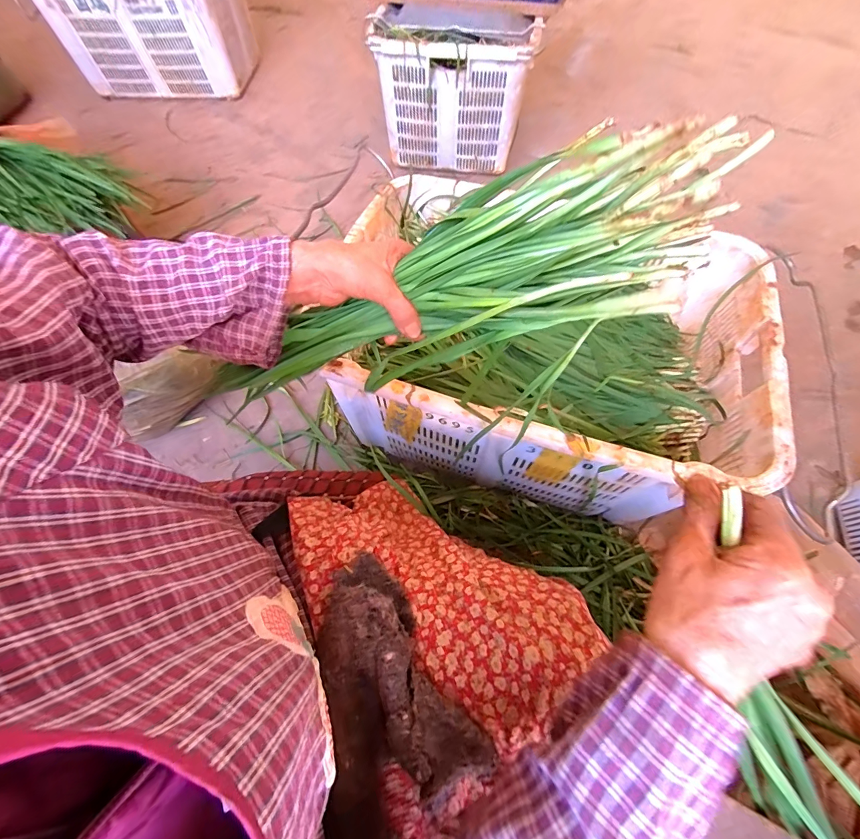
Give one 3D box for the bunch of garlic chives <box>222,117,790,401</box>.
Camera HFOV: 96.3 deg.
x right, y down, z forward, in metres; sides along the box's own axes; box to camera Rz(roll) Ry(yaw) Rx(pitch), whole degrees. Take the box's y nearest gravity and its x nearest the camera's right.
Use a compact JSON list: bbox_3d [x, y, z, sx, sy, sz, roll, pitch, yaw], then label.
[{"bbox_3d":[0.002,-0.089,0.323,0.407,0.103,0.083,-15,59,28],"label":"bunch of garlic chives"}]

